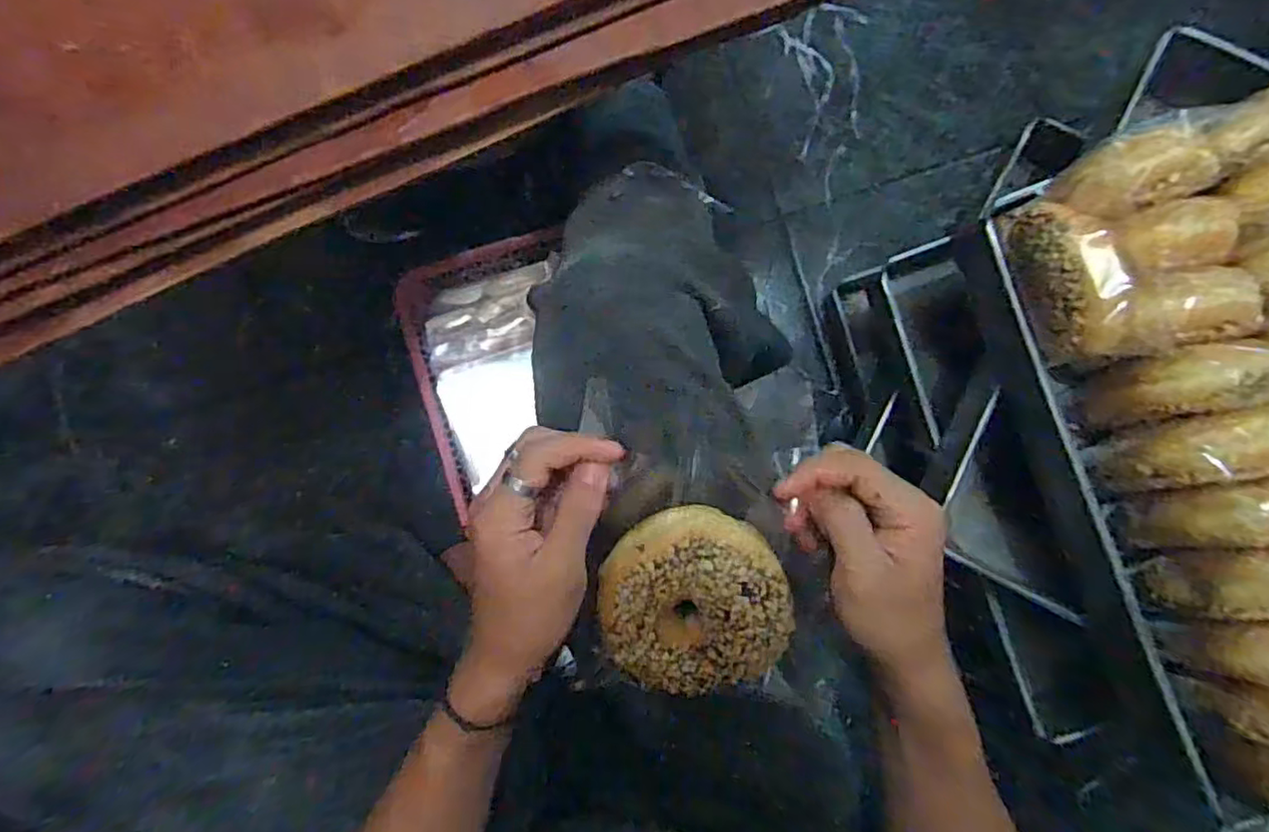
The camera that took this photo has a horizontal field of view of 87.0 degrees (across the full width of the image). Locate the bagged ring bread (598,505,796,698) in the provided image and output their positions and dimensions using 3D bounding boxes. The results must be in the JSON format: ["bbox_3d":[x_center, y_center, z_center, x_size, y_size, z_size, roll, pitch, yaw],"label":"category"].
[{"bbox_3d":[0.030,0.089,0.332,0.087,0.036,0.087,1,112,1],"label":"bagged ring bread"}]

